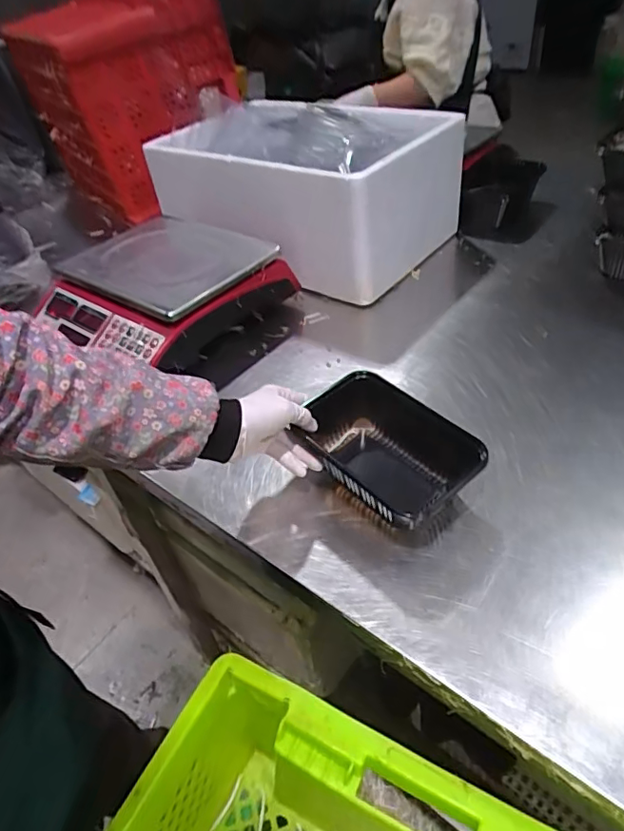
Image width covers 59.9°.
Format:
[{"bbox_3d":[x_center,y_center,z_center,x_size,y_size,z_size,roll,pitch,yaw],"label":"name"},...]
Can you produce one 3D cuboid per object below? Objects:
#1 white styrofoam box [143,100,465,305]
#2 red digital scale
[{"bbox_3d":[-0.020,-0.364,0.912,0.478,0.232,0.255,22,50,31],"label":"white styrofoam box"},{"bbox_3d":[-0.217,-0.169,0.815,0.317,0.118,0.281,18,48,27],"label":"red digital scale"}]

